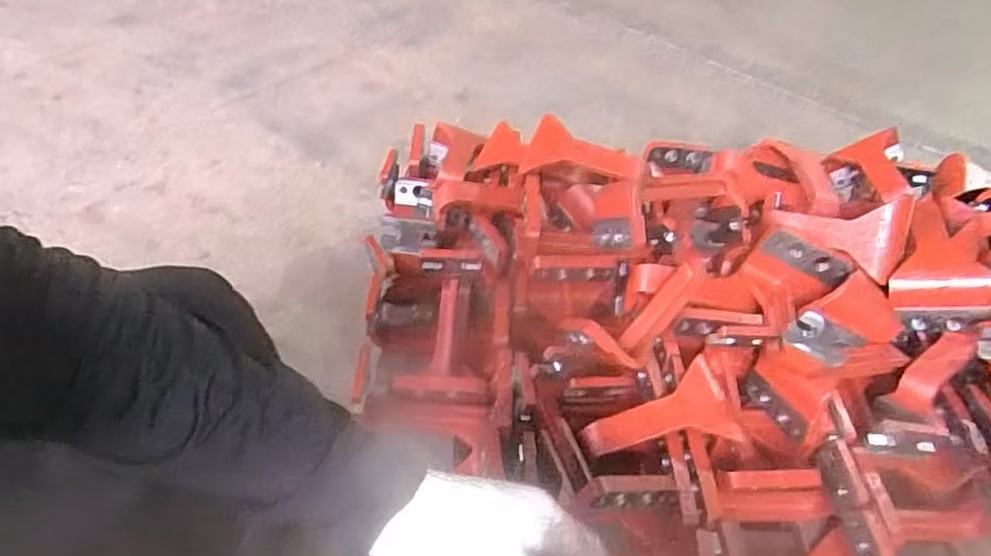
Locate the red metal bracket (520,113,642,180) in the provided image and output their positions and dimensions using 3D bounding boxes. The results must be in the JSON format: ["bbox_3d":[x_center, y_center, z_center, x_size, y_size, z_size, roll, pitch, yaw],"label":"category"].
[{"bbox_3d":[0.112,-0.155,0.845,0.148,0.036,0.076,15,46,8],"label":"red metal bracket"}]

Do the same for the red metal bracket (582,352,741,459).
[{"bbox_3d":[0.160,0.142,0.683,0.147,0.027,0.076,-18,47,6],"label":"red metal bracket"}]

